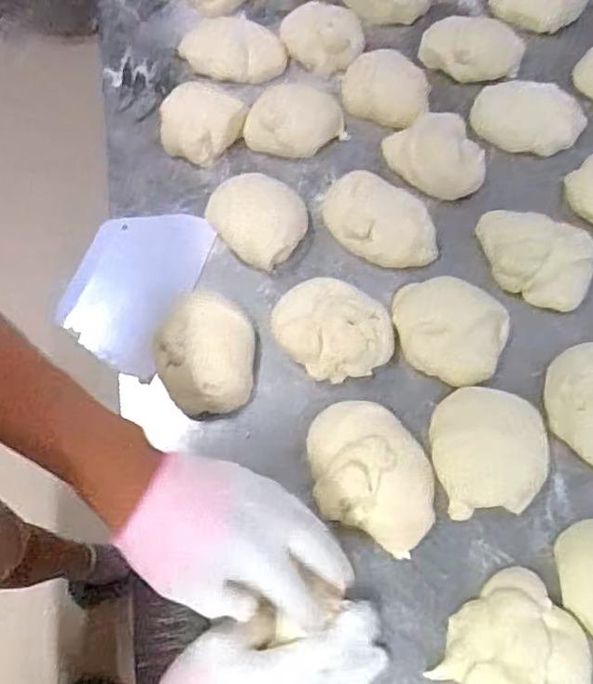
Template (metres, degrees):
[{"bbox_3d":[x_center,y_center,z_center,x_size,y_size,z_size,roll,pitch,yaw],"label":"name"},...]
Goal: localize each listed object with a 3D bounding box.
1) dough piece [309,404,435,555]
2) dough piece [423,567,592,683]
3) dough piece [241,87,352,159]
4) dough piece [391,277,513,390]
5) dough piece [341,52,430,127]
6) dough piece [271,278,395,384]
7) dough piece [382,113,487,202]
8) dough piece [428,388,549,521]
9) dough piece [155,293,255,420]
[{"bbox_3d":[0.062,0.114,0.499,0.099,0.037,0.137,-23,67,-9],"label":"dough piece"},{"bbox_3d":[0.169,0.234,0.435,0.103,0.038,0.117,28,69,14],"label":"dough piece"},{"bbox_3d":[-0.002,-0.253,0.666,0.116,0.045,0.067,4,68,1],"label":"dough piece"},{"bbox_3d":[0.143,-0.017,0.551,0.110,0.039,0.099,21,68,11],"label":"dough piece"},{"bbox_3d":[0.108,-0.302,0.700,0.105,0.040,0.081,9,68,3],"label":"dough piece"},{"bbox_3d":[0.034,-0.015,0.554,0.094,0.043,0.115,-40,73,-15],"label":"dough piece"},{"bbox_3d":[0.158,-0.210,0.650,0.084,0.033,0.112,-38,73,-14],"label":"dough piece"},{"bbox_3d":[0.166,0.093,0.504,0.092,0.032,0.105,-4,65,0],"label":"dough piece"},{"bbox_3d":[-0.087,0.008,0.556,0.093,0.038,0.122,-6,68,-3],"label":"dough piece"}]

